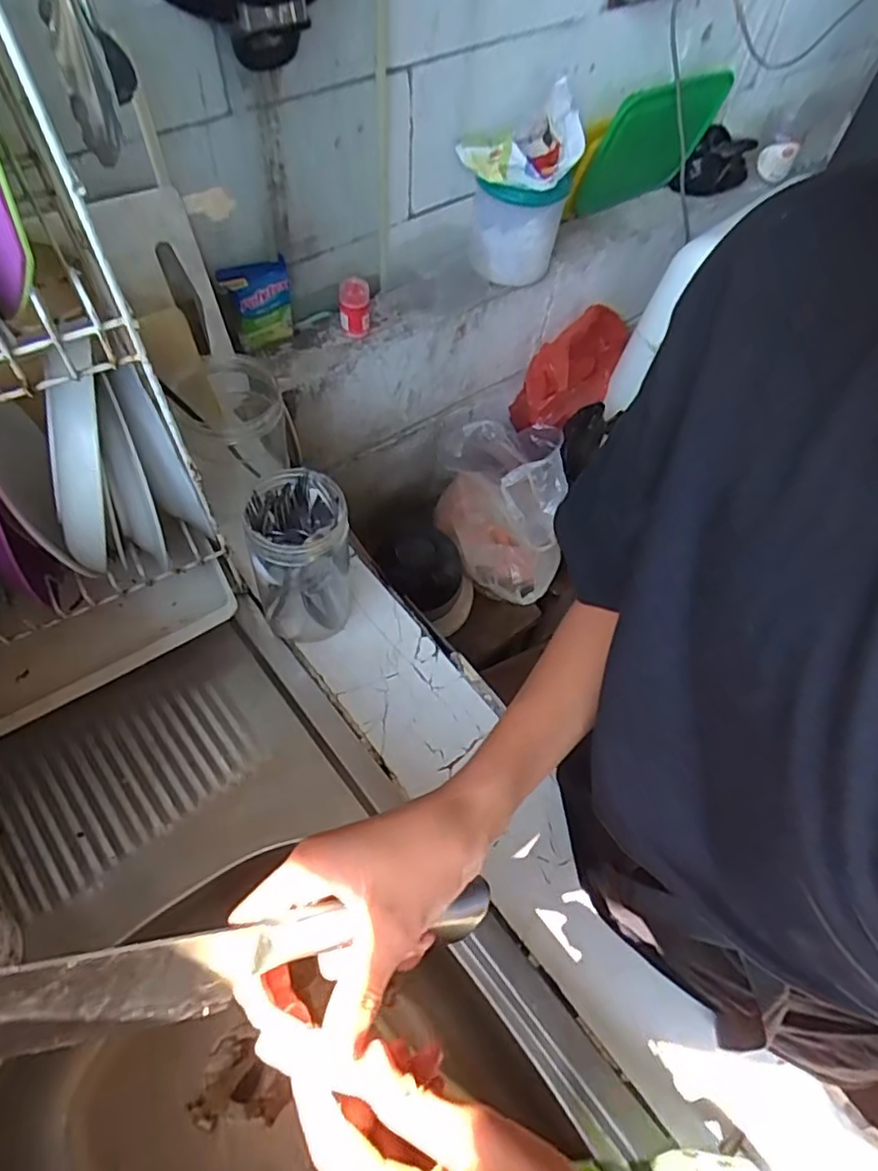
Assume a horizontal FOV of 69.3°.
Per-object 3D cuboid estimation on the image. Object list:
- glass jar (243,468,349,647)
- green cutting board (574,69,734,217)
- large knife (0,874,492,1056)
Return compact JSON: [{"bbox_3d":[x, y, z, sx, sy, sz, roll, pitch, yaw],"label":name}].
[{"bbox_3d":[-0.129,-0.019,0.607,0.090,0.174,0.084,2,57,-3],"label":"glass jar"},{"bbox_3d":[0.363,-0.756,1.085,0.305,0.195,0.017,-33,76,-23],"label":"green cutting board"},{"bbox_3d":[-0.105,0.162,0.270,0.318,0.044,0.019,10,16,-37],"label":"large knife"}]

